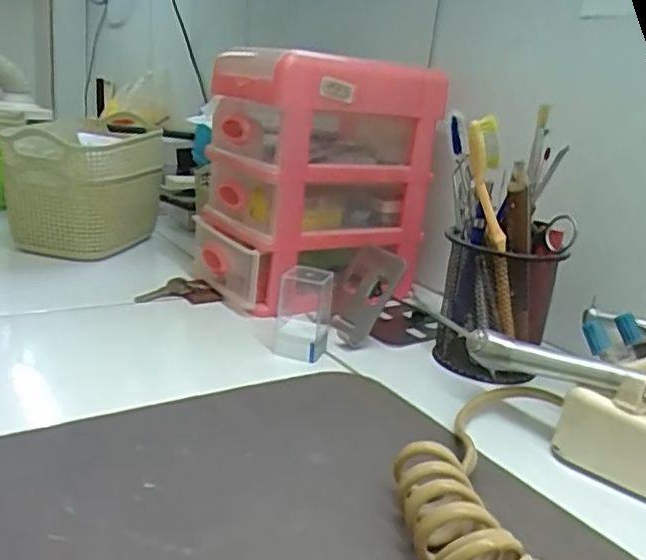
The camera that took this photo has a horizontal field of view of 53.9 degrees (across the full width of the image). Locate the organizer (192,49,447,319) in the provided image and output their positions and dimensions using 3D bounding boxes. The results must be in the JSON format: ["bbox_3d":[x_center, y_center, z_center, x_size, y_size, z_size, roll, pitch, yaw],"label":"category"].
[{"bbox_3d":[-0.006,-0.092,0.599,0.191,0.214,0.144,-7,22,-36],"label":"organizer"}]

